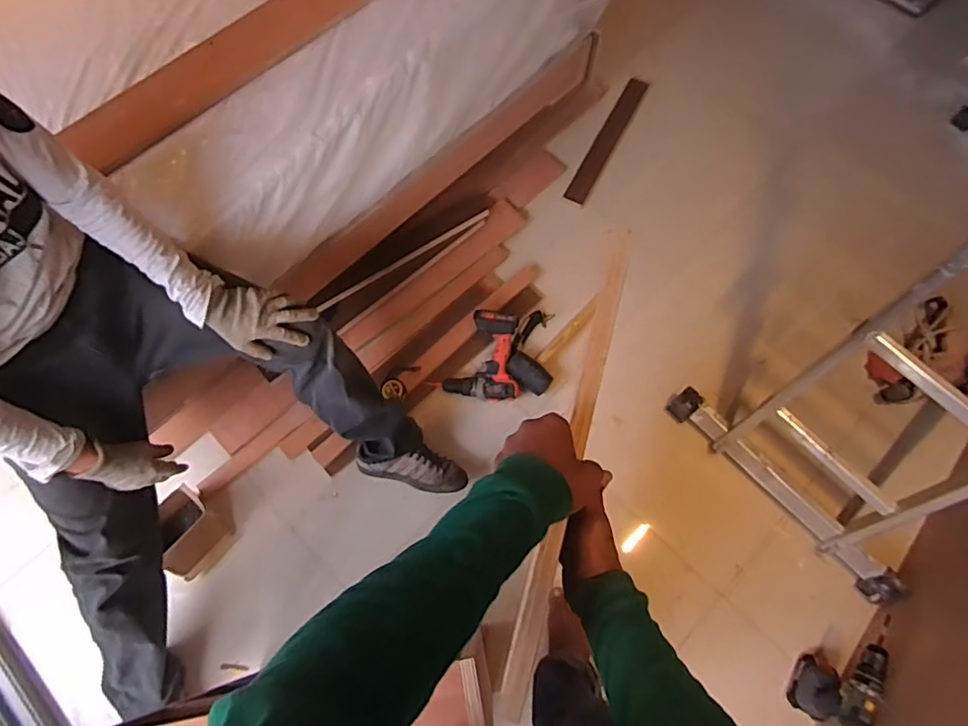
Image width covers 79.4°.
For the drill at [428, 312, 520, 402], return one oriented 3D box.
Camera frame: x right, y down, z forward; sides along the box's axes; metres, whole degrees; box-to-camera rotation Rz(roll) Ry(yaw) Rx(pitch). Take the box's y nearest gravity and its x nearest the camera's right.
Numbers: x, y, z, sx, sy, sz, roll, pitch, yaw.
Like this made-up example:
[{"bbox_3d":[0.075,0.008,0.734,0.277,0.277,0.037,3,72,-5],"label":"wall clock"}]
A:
[{"bbox_3d":[0.000,-0.018,1.456,0.198,0.088,0.210,10,70,4],"label":"drill"}]

